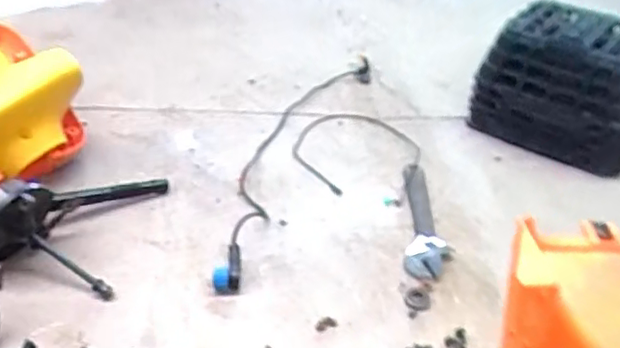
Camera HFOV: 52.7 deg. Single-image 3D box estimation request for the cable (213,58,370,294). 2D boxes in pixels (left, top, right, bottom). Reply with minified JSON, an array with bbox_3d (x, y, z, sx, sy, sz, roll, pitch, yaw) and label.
[{"bbox_3d":[-0.025,-0.076,1.190,0.122,0.032,0.829,13,35,14],"label":"cable"}]

